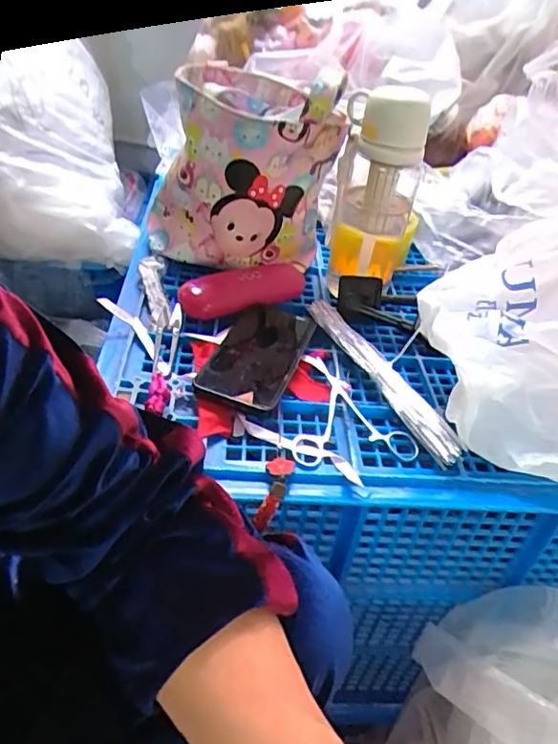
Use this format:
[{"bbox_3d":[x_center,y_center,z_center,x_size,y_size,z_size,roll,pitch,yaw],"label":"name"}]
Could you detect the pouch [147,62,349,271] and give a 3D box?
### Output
[{"bbox_3d":[-0.044,-0.236,0.654,0.205,0.188,0.165,2,41,-7],"label":"pouch"}]

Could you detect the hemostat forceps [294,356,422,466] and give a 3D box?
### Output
[{"bbox_3d":[0.072,0.040,0.528,0.109,0.016,0.133,8,41,1],"label":"hemostat forceps"}]

